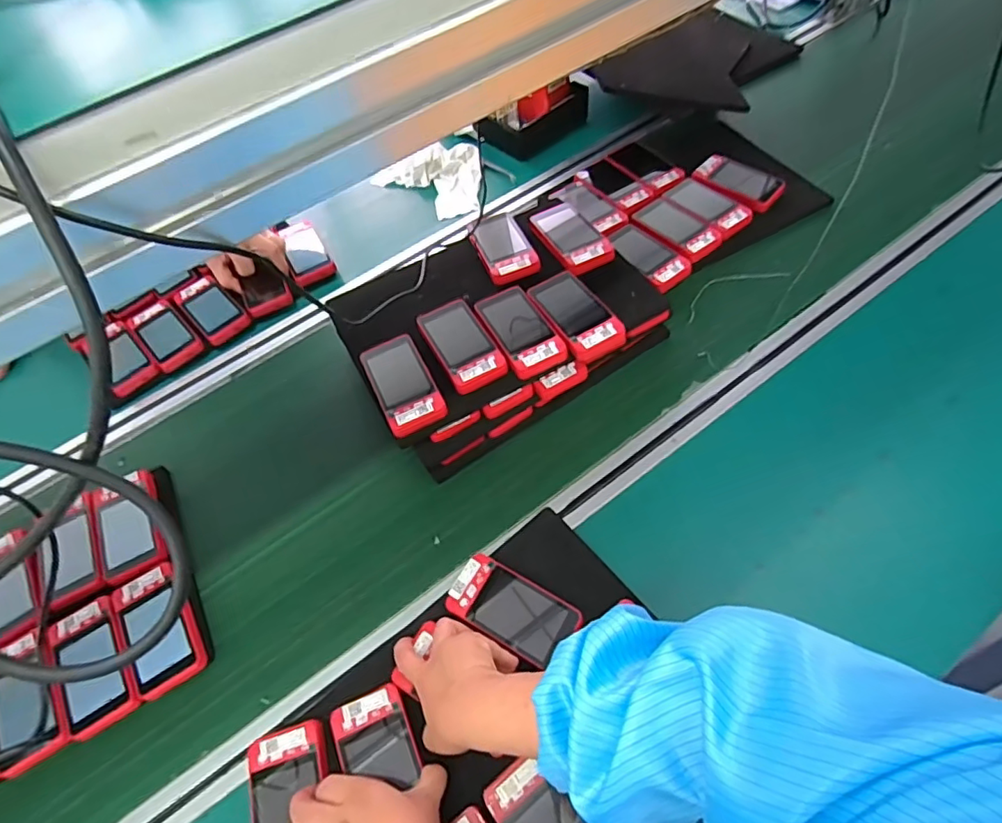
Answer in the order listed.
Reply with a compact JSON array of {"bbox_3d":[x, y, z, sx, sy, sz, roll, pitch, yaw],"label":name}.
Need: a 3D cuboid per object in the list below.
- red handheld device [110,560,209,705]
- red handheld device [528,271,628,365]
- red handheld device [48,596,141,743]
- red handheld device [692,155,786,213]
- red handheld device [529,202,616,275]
[{"bbox_3d":[-0.344,0.218,0.565,0.067,0.029,0.123,-29,59,-10],"label":"red handheld device"},{"bbox_3d":[0.086,-0.113,0.635,0.067,0.022,0.121,-27,59,-10],"label":"red handheld device"},{"bbox_3d":[-0.400,0.251,0.551,0.066,0.028,0.117,-29,66,-12],"label":"red handheld device"},{"bbox_3d":[0.347,-0.337,0.816,0.123,0.019,0.067,35,69,25],"label":"red handheld device"},{"bbox_3d":[0.088,-0.224,0.710,0.064,0.018,0.122,-30,60,-11],"label":"red handheld device"}]

